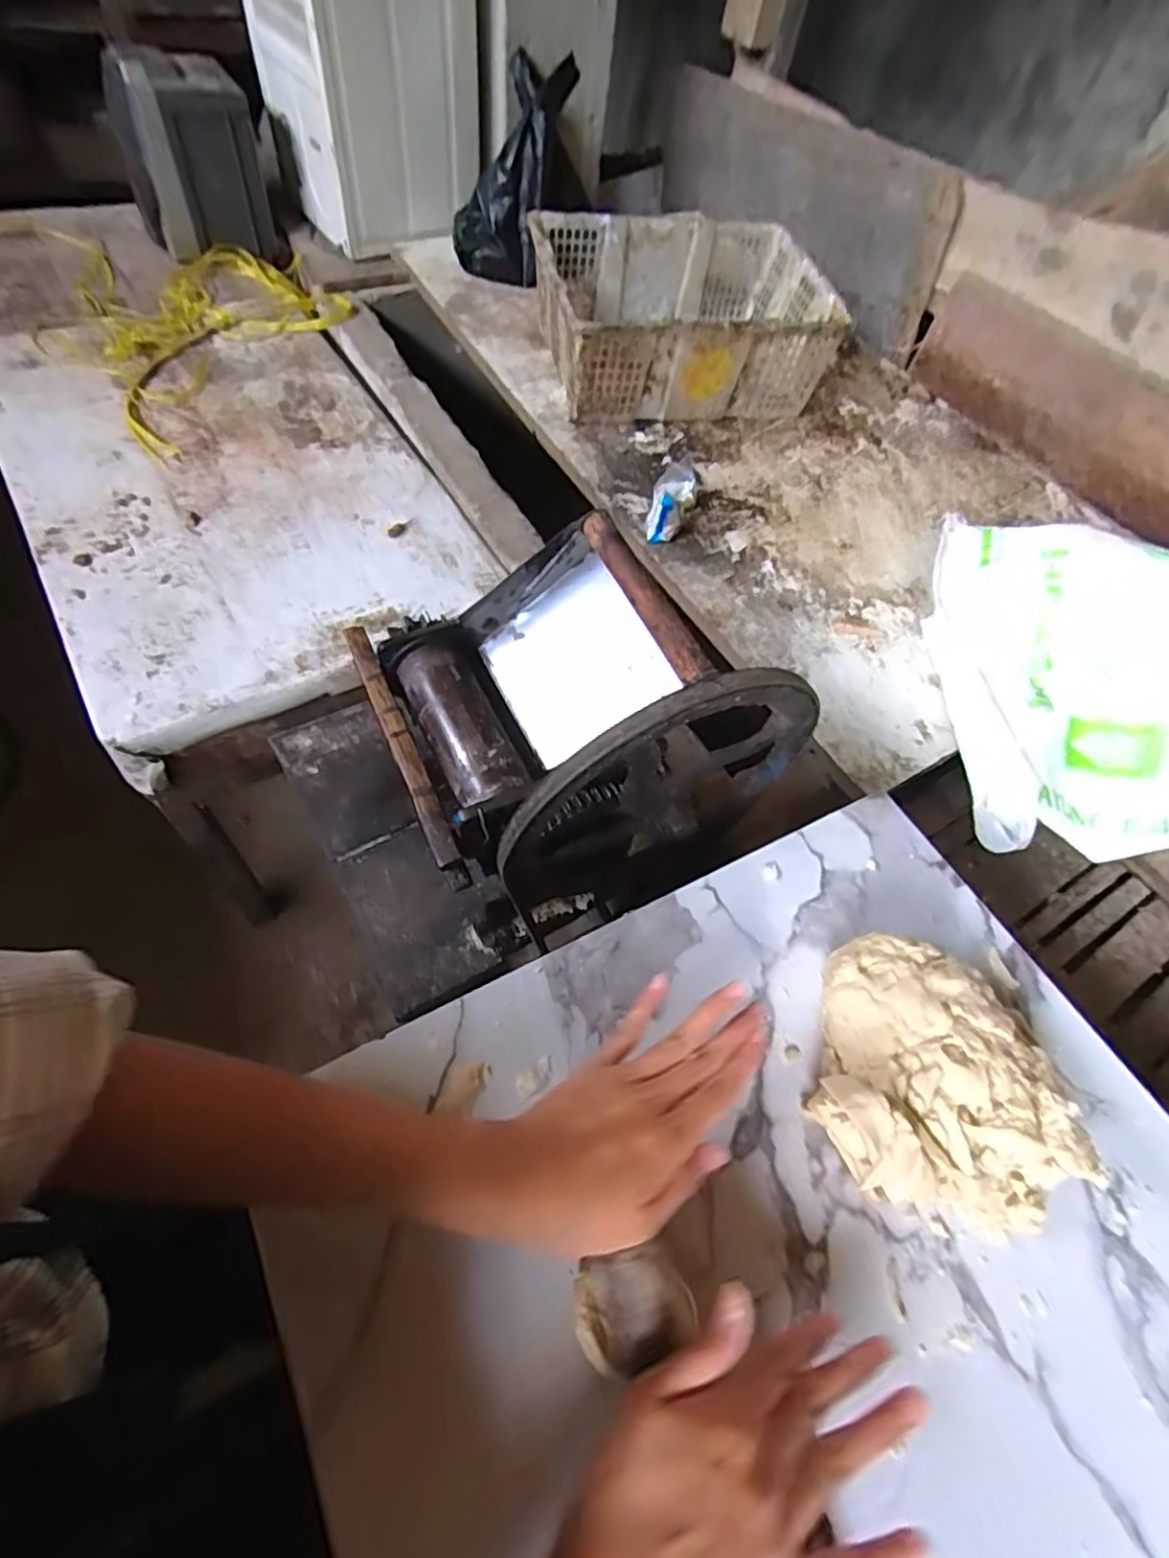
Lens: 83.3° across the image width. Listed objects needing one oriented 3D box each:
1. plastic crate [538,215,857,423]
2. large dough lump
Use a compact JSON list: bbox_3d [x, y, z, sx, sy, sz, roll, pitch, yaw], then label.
[{"bbox_3d":[0.162,-0.798,1.149,0.477,0.166,0.343,-11,62,-13],"label":"plastic crate"},{"bbox_3d":[0.206,0.170,0.375,0.137,0.066,0.139,19,57,5],"label":"large dough lump"}]

